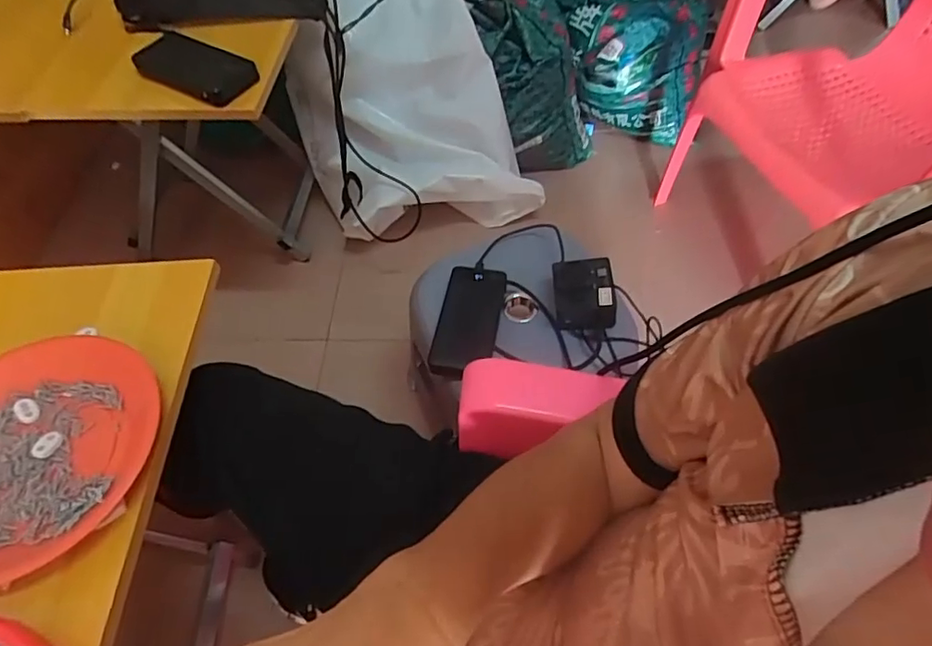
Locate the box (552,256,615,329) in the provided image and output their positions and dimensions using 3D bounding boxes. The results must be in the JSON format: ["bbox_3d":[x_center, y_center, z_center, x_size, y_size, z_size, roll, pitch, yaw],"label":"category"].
[{"bbox_3d":[0.147,-0.037,0.728,0.074,0.050,0.078,-2,57,2],"label":"box"}]

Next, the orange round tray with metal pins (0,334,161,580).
[{"bbox_3d":[-0.337,0.098,0.440,0.172,0.032,0.193,7,58,8],"label":"orange round tray with metal pins"}]

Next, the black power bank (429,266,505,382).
[{"bbox_3d":[0.004,-0.005,0.738,0.075,0.019,0.158,7,57,8],"label":"black power bank"}]

